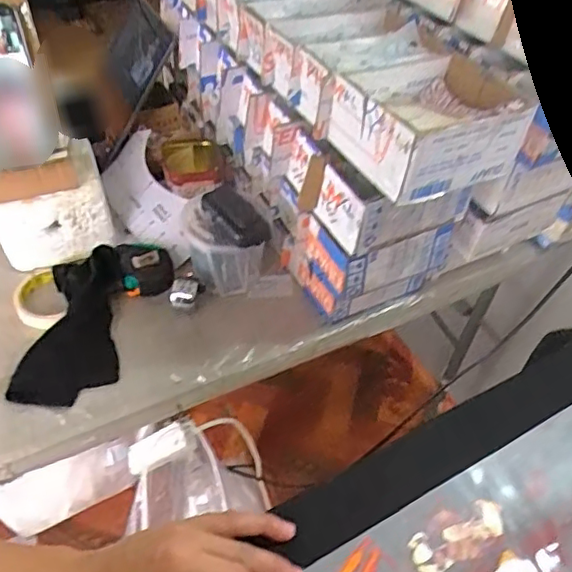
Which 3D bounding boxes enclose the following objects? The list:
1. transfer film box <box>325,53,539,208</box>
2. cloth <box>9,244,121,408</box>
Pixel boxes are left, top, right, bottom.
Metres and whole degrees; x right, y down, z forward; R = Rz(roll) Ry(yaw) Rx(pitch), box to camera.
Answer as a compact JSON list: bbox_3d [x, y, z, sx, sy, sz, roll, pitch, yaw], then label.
[{"bbox_3d":[0.146,-0.165,0.590,0.167,0.075,0.133,-21,52,-23],"label":"transfer film box"},{"bbox_3d":[-0.259,0.044,0.725,0.115,0.034,0.226,3,46,-2],"label":"cloth"}]

